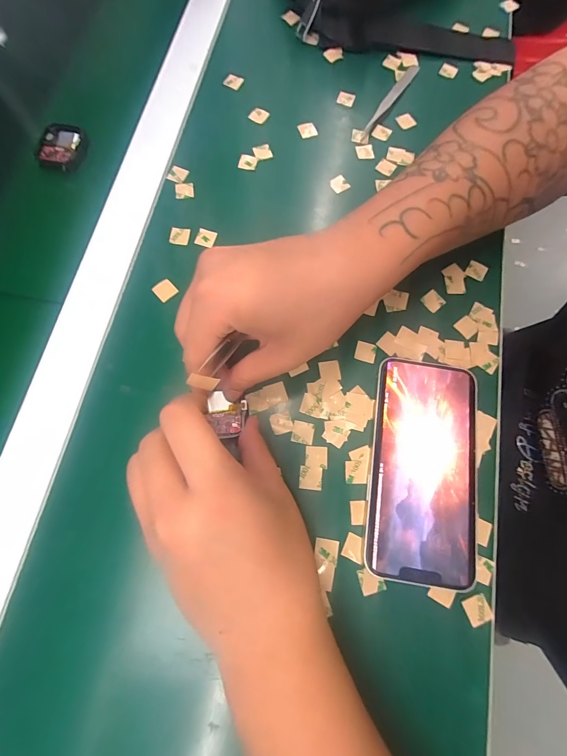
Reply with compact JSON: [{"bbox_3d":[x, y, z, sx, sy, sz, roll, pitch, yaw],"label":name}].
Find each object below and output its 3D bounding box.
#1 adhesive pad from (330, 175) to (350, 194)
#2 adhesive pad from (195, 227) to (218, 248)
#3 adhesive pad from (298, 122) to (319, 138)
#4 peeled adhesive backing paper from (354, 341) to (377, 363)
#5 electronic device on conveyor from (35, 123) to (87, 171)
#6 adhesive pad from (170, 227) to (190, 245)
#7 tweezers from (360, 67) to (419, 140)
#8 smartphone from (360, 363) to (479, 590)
[{"bbox_3d":[0.050,-0.172,0.295,0.014,0.004,0.015,-32,83,0],"label":"adhesive pad"},{"bbox_3d":[-0.065,-0.117,0.278,0.015,0.004,0.015,18,85,-1],"label":"adhesive pad"},{"bbox_3d":[0.023,-0.231,0.310,0.015,0.004,0.016,-18,75,-6],"label":"adhesive pad"},{"bbox_3d":[0.063,-0.020,0.255,0.015,0.004,0.015,14,77,7],"label":"peeled adhesive backing paper"},{"bbox_3d":[-0.199,-0.207,0.299,0.040,0.009,0.043,13,74,3],"label":"electronic device on conveyor"},{"bbox_3d":[-0.087,-0.119,0.277,0.016,0.004,0.015,4,74,0],"label":"adhesive pad"},{"bbox_3d":[0.105,-0.271,0.325,0.012,0.007,0.116,30,76,7],"label":"tweezers"},{"bbox_3d":[0.095,0.058,0.229,0.070,0.008,0.143,9,74,2],"label":"smartphone"}]

